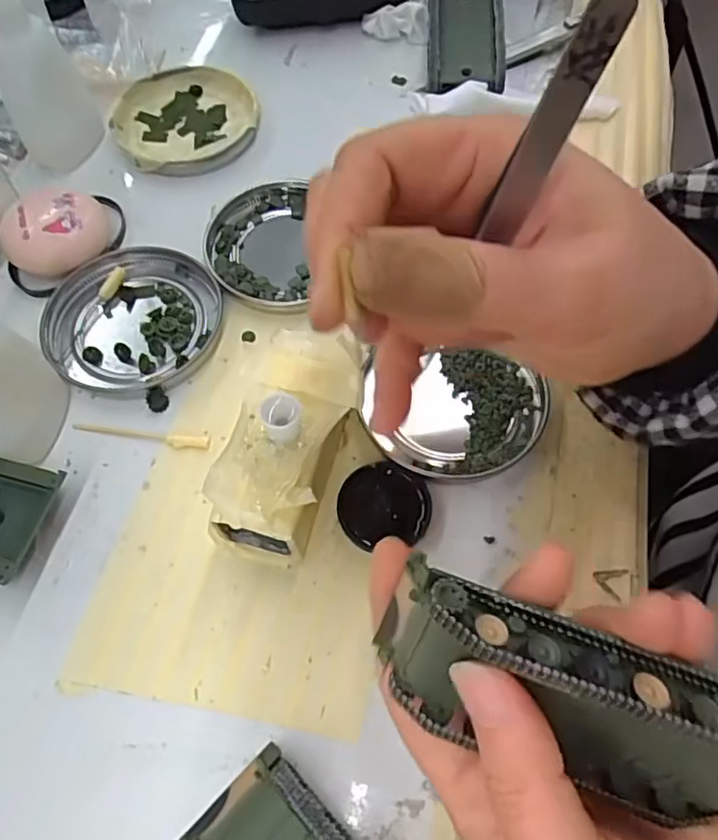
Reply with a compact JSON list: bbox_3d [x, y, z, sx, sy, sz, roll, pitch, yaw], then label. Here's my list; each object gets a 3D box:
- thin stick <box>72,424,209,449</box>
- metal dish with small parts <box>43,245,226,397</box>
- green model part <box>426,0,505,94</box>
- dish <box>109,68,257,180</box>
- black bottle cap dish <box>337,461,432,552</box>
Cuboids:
[{"bbox_3d":[-0.092,0.006,0.262,0.059,0.004,0.006,6,62,5],"label":"thin stick"},{"bbox_3d":[-0.105,-0.047,0.287,0.077,0.008,0.075,-1,62,1],"label":"metal dish with small parts"},{"bbox_3d":[0.062,-0.233,0.369,0.043,0.023,0.096,1,62,2],"label":"green model part"},{"bbox_3d":[-0.097,-0.169,0.349,0.077,0.012,0.074,-1,62,1],"label":"dish"},{"bbox_3d":[0.009,0.033,0.245,0.035,0.006,0.033,-1,62,1],"label":"black bottle cap dish"}]

